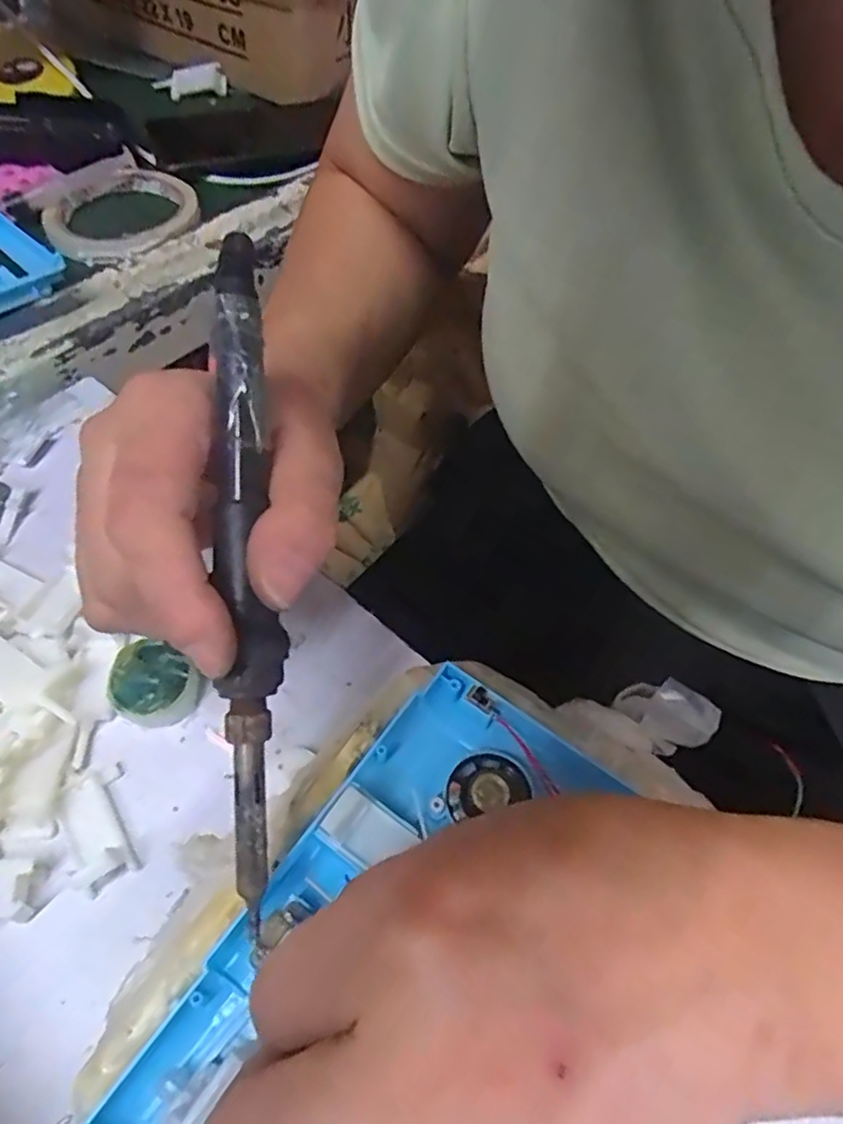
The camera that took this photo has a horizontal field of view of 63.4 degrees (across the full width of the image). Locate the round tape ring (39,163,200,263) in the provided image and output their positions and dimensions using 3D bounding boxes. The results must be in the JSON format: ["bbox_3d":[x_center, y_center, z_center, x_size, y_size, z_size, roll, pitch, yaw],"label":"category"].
[{"bbox_3d":[-0.192,-0.226,0.446,0.098,0.016,0.095,2,56,-3],"label":"round tape ring"}]

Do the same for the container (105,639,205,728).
[{"bbox_3d":[-0.108,0.048,0.271,0.031,0.021,0.030,2,56,-3],"label":"container"}]

